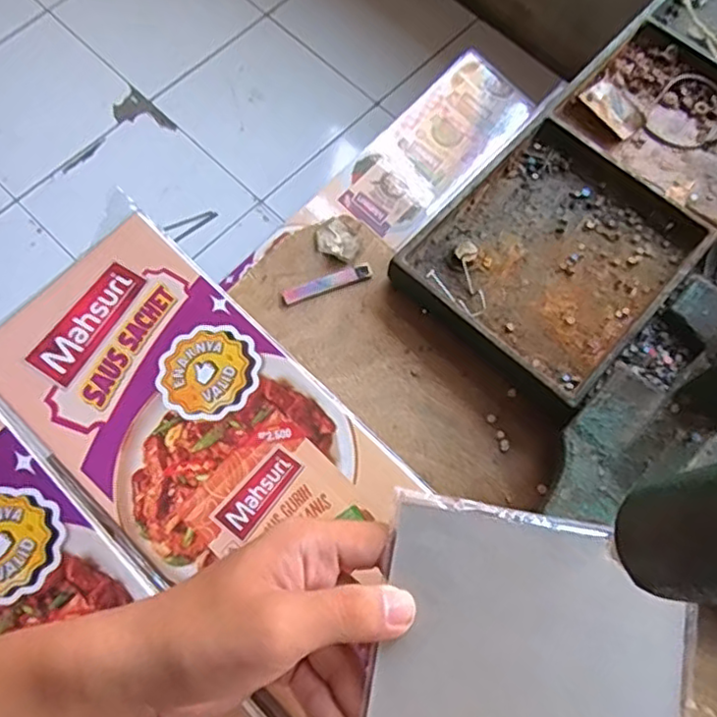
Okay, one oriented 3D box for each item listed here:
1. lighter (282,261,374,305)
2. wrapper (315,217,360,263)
[{"bbox_3d":[-0.019,-0.046,0.389,0.055,0.004,0.011,-19,73,-8],"label":"lighter"},{"bbox_3d":[-0.012,-0.073,0.390,0.028,0.006,0.024,25,72,6],"label":"wrapper"}]

